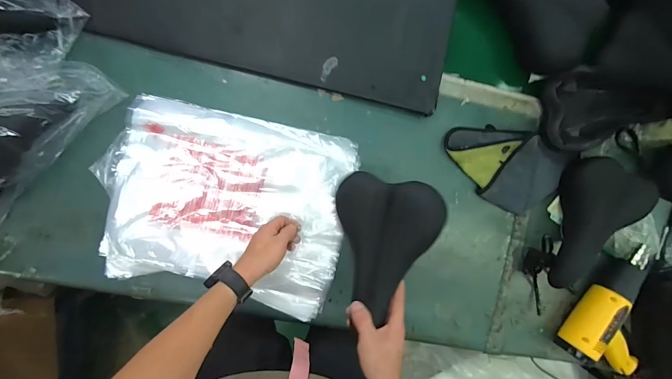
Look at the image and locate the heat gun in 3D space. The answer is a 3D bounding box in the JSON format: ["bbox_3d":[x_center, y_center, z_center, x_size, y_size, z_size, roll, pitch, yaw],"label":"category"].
[{"bbox_3d":[0.606,0.261,0.649,0.188,0.070,0.264,33,90,-6],"label":"heat gun"}]

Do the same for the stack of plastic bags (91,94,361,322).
[{"bbox_3d":[-0.196,0.032,0.570,0.435,0.060,0.332,12,95,-6],"label":"stack of plastic bags"}]

